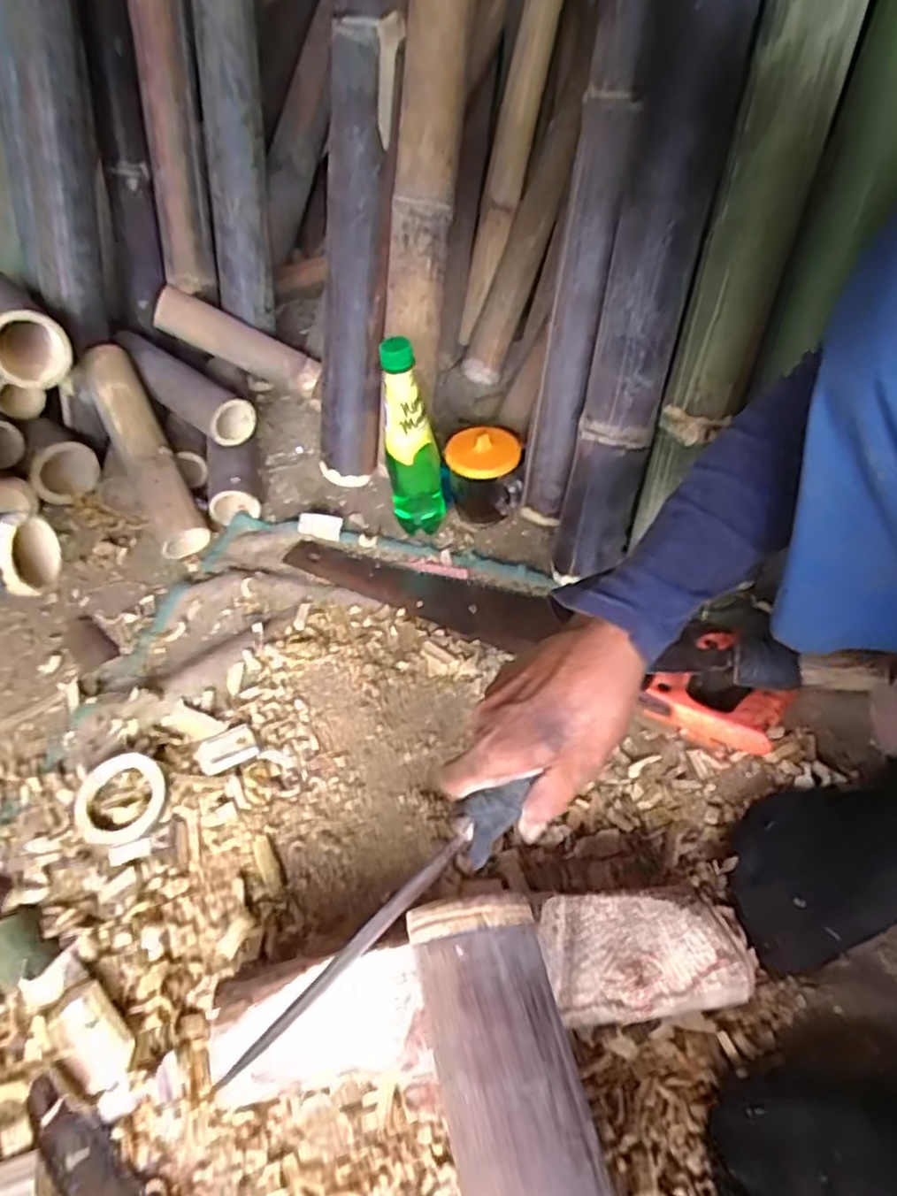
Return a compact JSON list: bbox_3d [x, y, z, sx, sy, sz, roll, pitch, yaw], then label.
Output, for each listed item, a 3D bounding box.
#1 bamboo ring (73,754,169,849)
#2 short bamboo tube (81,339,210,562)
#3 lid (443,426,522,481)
[{"bbox_3d":[-0.269,0.162,0.543,0.069,0.017,0.072,-2,49,2],"label":"bamboo ring"},{"bbox_3d":[-0.346,-0.174,0.751,0.056,0.046,0.270,-24,77,-17],"label":"short bamboo tube"},{"bbox_3d":[0.036,-0.158,0.708,0.079,0.022,0.070,-4,48,0],"label":"lid"}]

